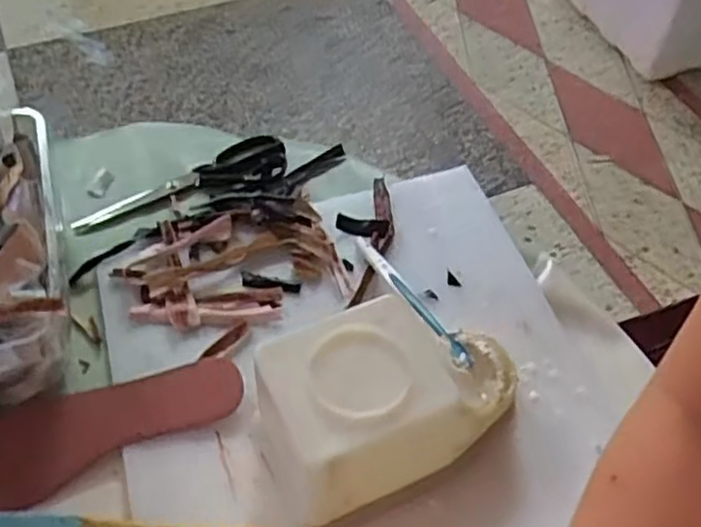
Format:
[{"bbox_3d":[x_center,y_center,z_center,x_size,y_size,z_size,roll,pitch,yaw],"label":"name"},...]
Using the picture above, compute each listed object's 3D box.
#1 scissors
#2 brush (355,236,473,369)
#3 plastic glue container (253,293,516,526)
[{"bbox_3d":[-0.170,-0.082,0.732,0.214,0.019,0.071,-14,54,-13],"label":"scissors"},{"bbox_3d":[0.049,0.026,0.617,0.017,0.015,0.193,-20,40,-17],"label":"brush"},{"bbox_3d":[0.036,0.095,0.520,0.189,0.107,0.103,-17,55,-15],"label":"plastic glue container"}]

